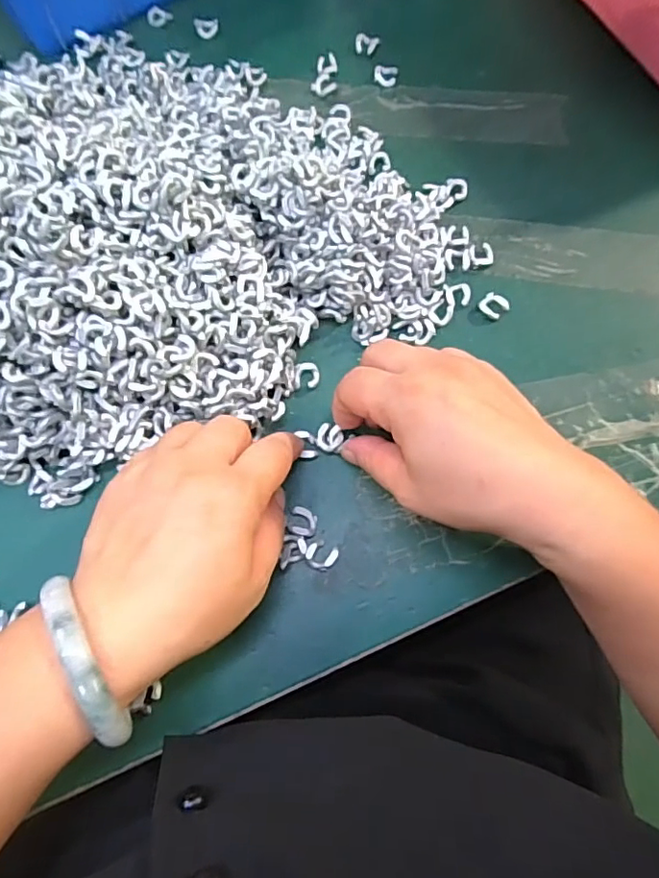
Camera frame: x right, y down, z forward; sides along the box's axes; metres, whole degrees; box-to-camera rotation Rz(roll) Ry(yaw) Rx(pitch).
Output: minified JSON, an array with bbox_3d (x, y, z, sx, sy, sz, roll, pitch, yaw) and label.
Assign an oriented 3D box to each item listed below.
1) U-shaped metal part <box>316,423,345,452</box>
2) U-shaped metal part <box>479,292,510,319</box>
[{"bbox_3d":[-0.001,-0.001,0.293,0.015,0.004,0.014,0,72,0],"label":"U-shaped metal part"},{"bbox_3d":[0.098,-0.079,0.321,0.015,0.004,0.014,39,76,11],"label":"U-shaped metal part"}]

